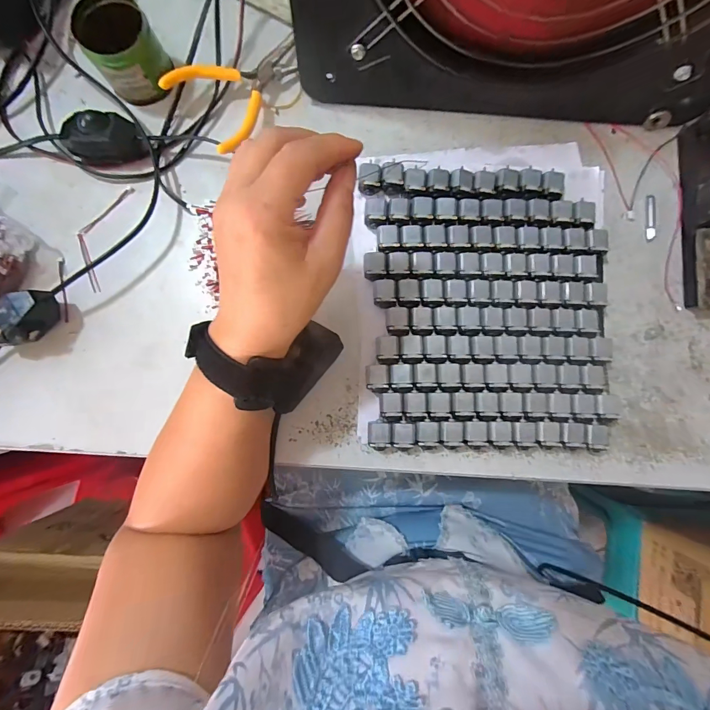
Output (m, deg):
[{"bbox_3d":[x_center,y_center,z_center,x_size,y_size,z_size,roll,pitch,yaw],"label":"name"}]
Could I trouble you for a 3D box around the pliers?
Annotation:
[{"bbox_3d":[-0.097,-0.239,0.320,0.110,0.022,0.078,-44,89,-1],"label":"pliers"}]

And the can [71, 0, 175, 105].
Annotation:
[{"bbox_3d":[-0.190,-0.253,0.309,0.056,0.048,0.053,0,88,0],"label":"can"}]

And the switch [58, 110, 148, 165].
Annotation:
[{"bbox_3d":[-0.213,-0.185,0.317,0.064,0.025,0.034,-7,88,0],"label":"switch"}]

